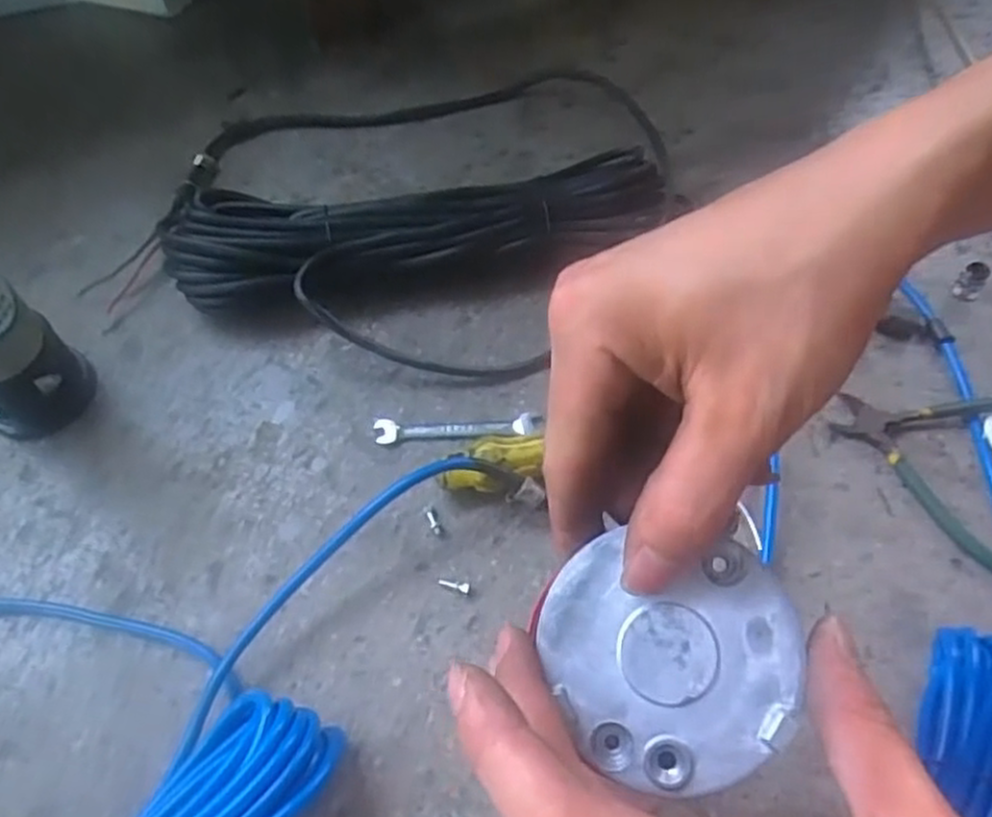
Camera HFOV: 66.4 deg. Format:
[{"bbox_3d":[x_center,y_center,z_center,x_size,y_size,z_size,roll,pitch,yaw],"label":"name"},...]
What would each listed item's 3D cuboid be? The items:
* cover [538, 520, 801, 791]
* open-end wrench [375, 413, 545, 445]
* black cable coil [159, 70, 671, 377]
[{"bbox_3d":[0.050,0.074,0.224,0.070,0.020,0.070,-2,75,8],"label":"cover"},{"bbox_3d":[-0.027,0.013,0.515,0.108,0.006,0.017,-3,59,-1],"label":"open-end wrench"},{"bbox_3d":[-0.060,-0.165,0.593,0.369,0.059,0.304,-9,59,-4],"label":"black cable coil"}]

